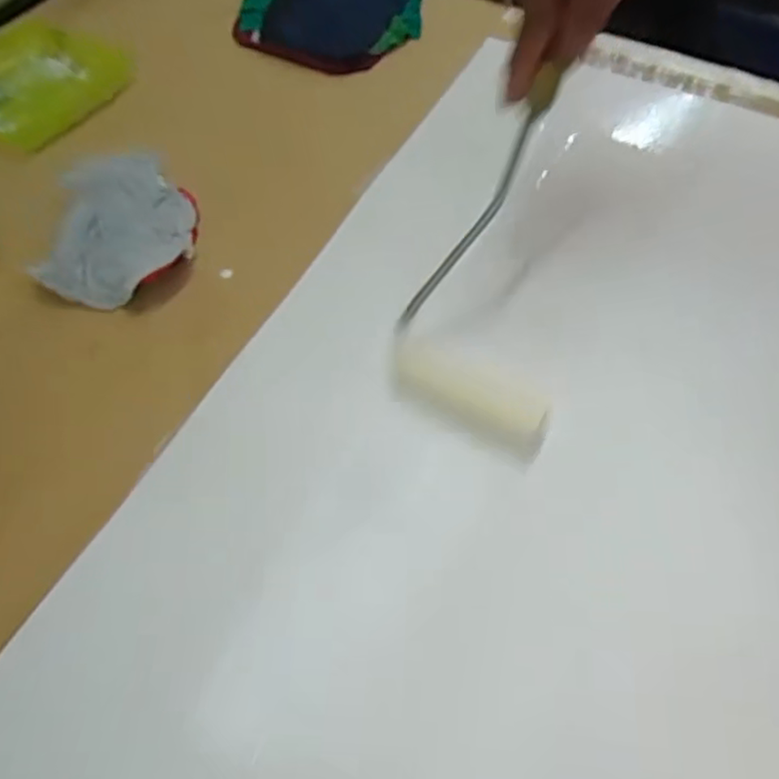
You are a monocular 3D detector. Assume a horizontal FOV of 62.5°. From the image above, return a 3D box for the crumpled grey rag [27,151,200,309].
[{"bbox_3d":[-0.197,-0.125,0.475,0.097,0.026,0.145,-6,58,-3],"label":"crumpled grey rag"}]

